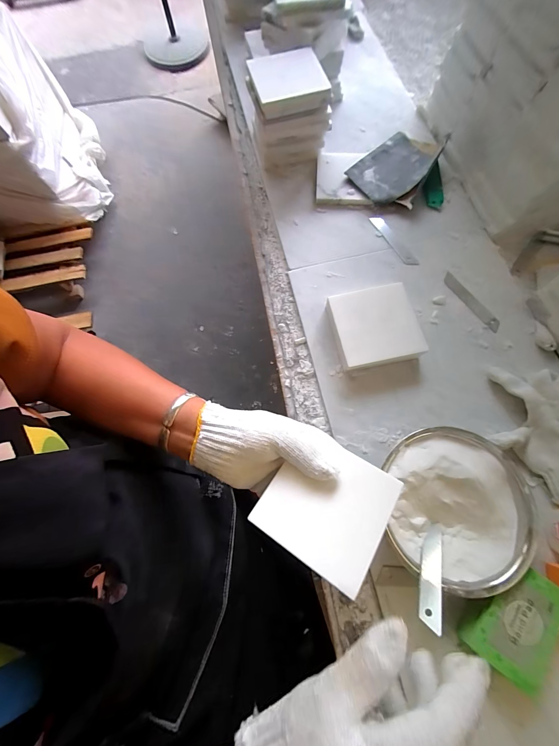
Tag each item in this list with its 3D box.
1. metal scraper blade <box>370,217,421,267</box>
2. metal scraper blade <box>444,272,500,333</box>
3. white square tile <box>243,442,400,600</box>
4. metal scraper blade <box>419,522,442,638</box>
[{"bbox_3d":[0.172,-0.200,0.447,0.020,0.004,0.103,-28,72,-4],"label":"metal scraper blade"},{"bbox_3d":[0.264,-0.099,0.408,0.018,0.004,0.100,-32,73,-7],"label":"metal scraper blade"},{"bbox_3d":[0.040,0.113,0.257,0.099,0.004,0.095,27,62,22],"label":"white square tile"},{"bbox_3d":[0.141,0.184,0.275,0.017,0.005,0.092,4,31,27],"label":"metal scraper blade"}]

